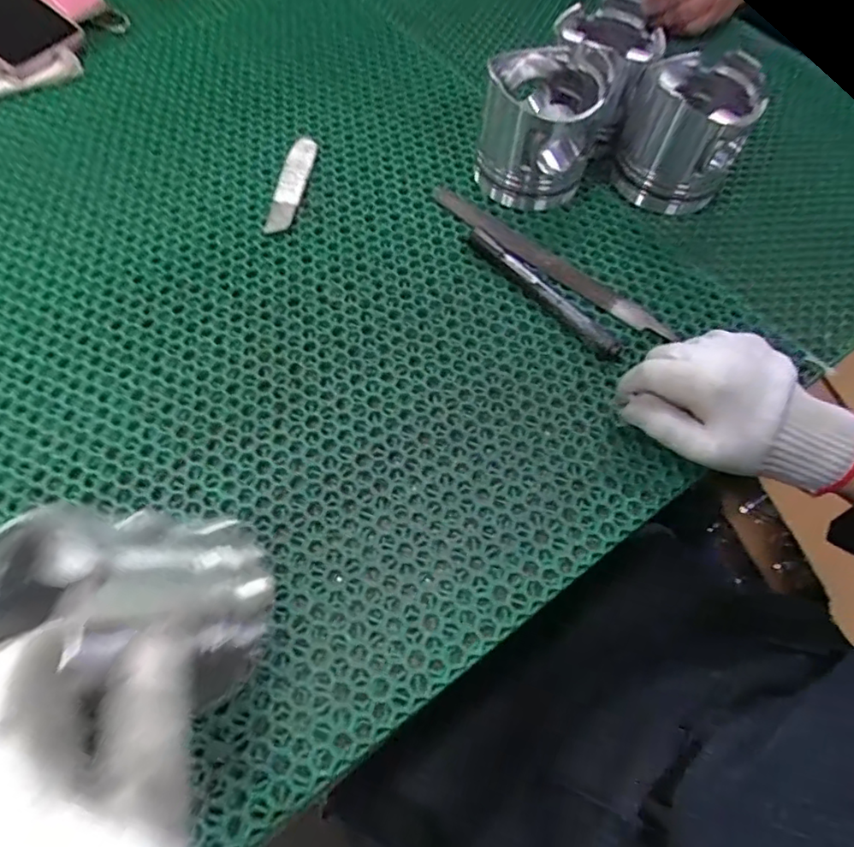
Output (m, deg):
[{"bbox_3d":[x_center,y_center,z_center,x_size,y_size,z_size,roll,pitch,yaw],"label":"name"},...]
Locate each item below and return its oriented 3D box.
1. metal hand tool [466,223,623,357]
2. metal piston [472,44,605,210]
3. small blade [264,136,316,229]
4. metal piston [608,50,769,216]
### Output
[{"bbox_3d":[0.087,-0.101,0.439,0.020,0.015,0.147,-37,69,-21],"label":"metal hand tool"},{"bbox_3d":[0.090,-0.247,0.478,0.087,0.092,0.099,10,61,3],"label":"metal piston"},{"bbox_3d":[-0.112,-0.202,0.486,0.025,0.012,0.108,9,61,2],"label":"small blade"},{"bbox_3d":[0.220,-0.252,0.494,0.092,0.082,0.117,26,63,11],"label":"metal piston"}]

